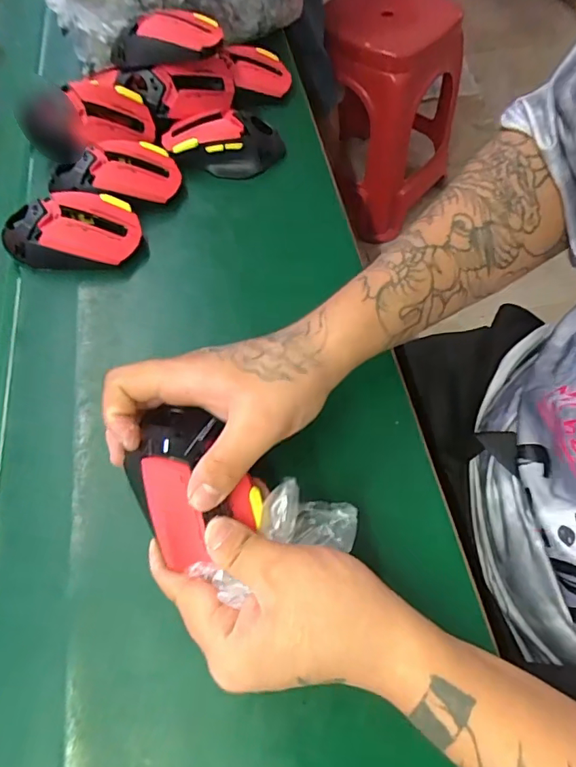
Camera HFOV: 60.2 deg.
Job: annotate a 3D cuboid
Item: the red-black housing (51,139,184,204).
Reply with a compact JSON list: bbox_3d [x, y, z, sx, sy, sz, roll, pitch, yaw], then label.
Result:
[{"bbox_3d":[-0.162,-0.194,0.469,0.118,0.041,0.065,-8,62,-6],"label":"red-black housing"}]

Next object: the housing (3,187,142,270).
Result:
[{"bbox_3d":[-0.187,-0.129,0.433,0.114,0.039,0.069,-10,62,-7],"label":"housing"}]

